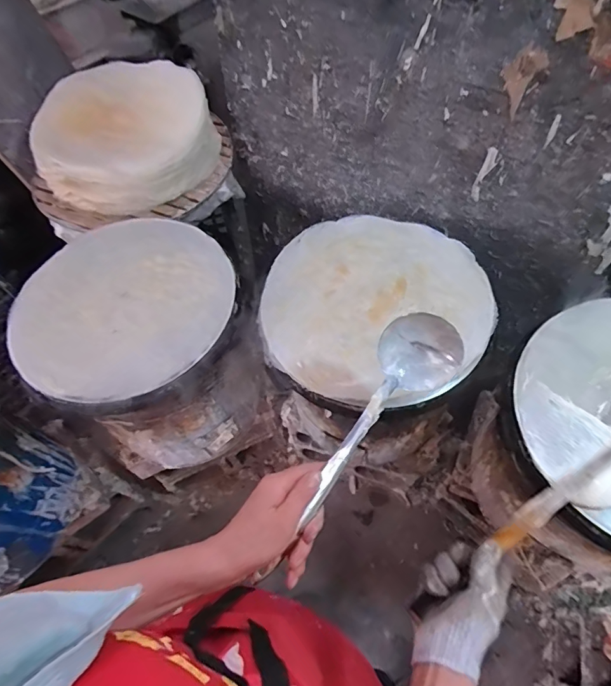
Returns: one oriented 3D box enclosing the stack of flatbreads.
[{"bbox_3d":[-0.379,-0.440,0.970,0.303,0.169,0.378,33,68,20],"label":"stack of flatbreads"}]

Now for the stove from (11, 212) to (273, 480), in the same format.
[{"bbox_3d":[-0.291,0.028,0.926,0.342,0.441,0.364,-2,61,3],"label":"stove"}]

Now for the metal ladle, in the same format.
[{"bbox_3d":[0.059,0.102,0.492,0.087,0.064,0.333,34,70,21],"label":"metal ladle"}]

